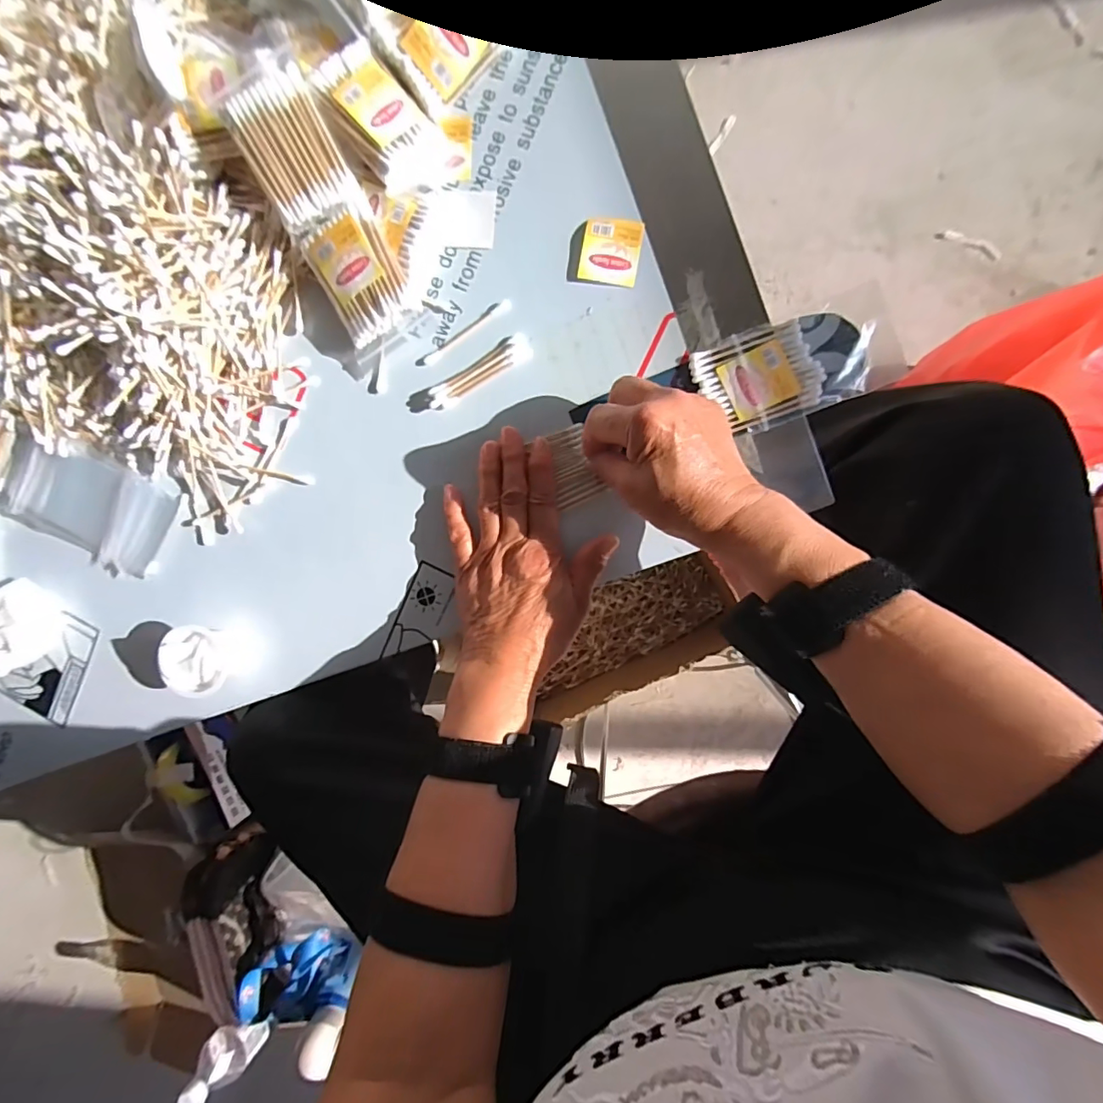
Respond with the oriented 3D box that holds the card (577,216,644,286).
[{"bbox_3d":[0.041,-0.208,0.350,0.039,0.004,0.041,11,97,2],"label":"card"}]

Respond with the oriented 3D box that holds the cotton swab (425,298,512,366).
[{"bbox_3d":[-0.061,-0.159,0.367,0.075,0.004,0.008,-32,94,7],"label":"cotton swab"}]

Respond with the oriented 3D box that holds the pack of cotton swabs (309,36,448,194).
[{"bbox_3d":[-0.112,-0.292,0.340,0.056,0.014,0.085,-46,108,-15],"label":"pack of cotton swabs"}]

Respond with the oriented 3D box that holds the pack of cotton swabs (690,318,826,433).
[{"bbox_3d":[0.140,-0.117,0.344,0.073,0.014,0.063,-24,95,6],"label":"pack of cotton swabs"}]

